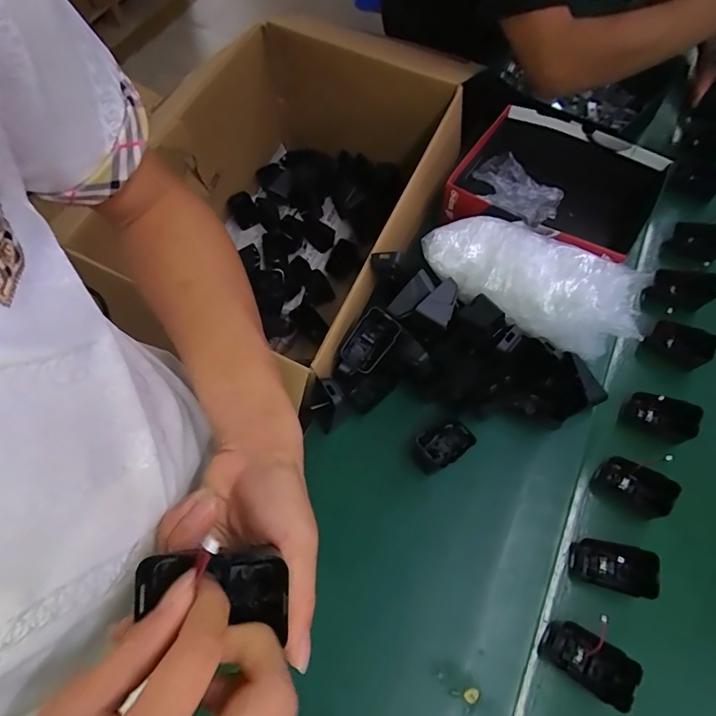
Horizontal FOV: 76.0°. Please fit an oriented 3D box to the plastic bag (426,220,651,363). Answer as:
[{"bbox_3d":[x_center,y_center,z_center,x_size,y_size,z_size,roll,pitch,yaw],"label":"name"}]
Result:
[{"bbox_3d":[0.203,-0.094,0.542,0.245,0.069,0.098,30,67,11],"label":"plastic bag"}]

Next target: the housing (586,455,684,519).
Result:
[{"bbox_3d":[0.303,0.138,0.499,0.064,0.041,0.045,33,67,12],"label":"housing"}]

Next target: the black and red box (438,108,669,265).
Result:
[{"bbox_3d":[0.263,-0.228,0.645,0.250,0.090,0.232,35,67,13],"label":"black and red box"}]

